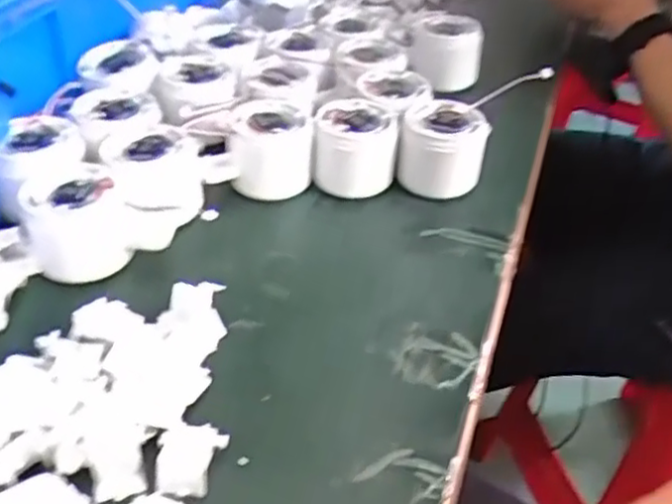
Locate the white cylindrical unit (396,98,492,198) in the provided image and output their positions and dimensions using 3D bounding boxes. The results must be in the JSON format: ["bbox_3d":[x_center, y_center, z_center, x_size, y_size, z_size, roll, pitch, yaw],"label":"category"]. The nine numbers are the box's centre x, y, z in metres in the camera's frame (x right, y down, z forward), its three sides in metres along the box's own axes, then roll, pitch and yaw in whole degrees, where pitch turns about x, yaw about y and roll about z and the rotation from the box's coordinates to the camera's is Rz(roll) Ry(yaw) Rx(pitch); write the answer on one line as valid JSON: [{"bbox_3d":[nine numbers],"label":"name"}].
[{"bbox_3d":[0.078,-0.075,0.507,0.060,0.049,0.063,3,41,-3],"label":"white cylindrical unit"}]

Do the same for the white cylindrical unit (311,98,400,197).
[{"bbox_3d":[0.014,-0.077,0.505,0.058,0.050,0.057,3,41,-3],"label":"white cylindrical unit"}]

